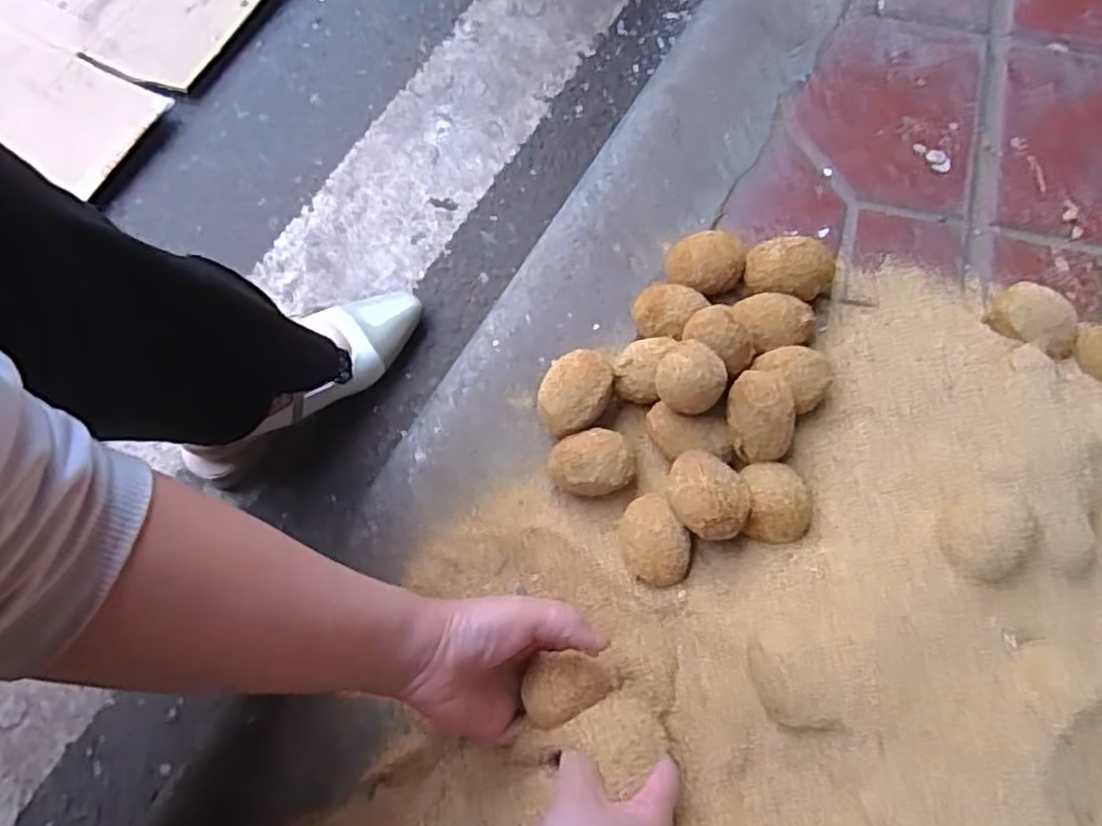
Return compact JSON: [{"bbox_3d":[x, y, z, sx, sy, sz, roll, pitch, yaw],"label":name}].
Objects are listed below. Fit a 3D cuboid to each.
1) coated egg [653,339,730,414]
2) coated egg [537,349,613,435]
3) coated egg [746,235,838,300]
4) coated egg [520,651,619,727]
[{"bbox_3d":[0.095,-0.023,0.486,0.046,0.046,0.043,0,74,-1],"label":"coated egg"},{"bbox_3d":[0.017,-0.013,0.530,0.048,0.046,0.069,30,76,7],"label":"coated egg"},{"bbox_3d":[0.186,-0.110,0.566,0.068,0.051,0.048,2,74,-1],"label":"coated egg"},{"bbox_3d":[0.012,0.168,0.436,0.057,0.035,0.036,-12,71,-4],"label":"coated egg"}]

